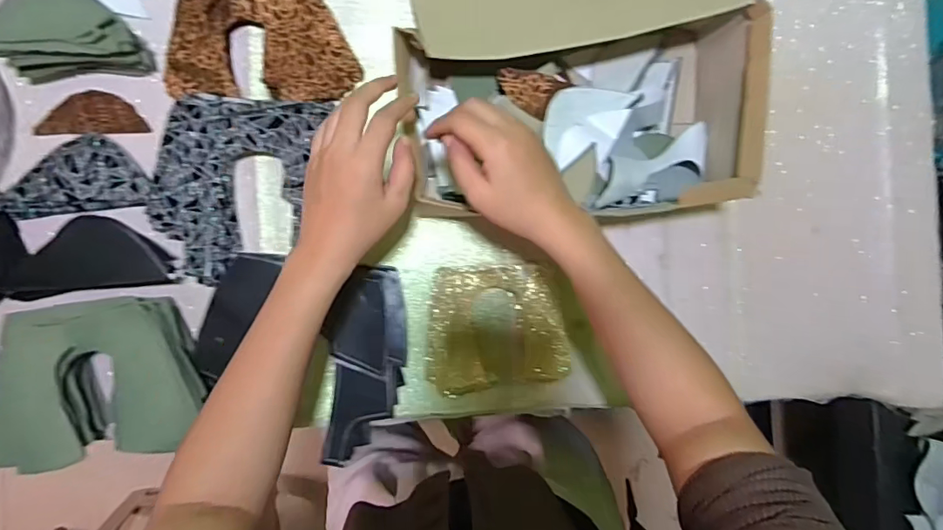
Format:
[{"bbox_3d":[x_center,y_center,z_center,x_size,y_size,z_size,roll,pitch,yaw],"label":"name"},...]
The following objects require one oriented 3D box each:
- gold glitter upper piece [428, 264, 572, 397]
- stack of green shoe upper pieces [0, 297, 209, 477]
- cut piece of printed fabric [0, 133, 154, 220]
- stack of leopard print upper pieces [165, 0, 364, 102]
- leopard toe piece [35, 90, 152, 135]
[{"bbox_3d":[0.029,0.067,0.549,0.150,0.009,0.132,-3,88,-7],"label":"gold glitter upper piece"},{"bbox_3d":[-0.357,0.108,0.480,0.185,0.048,0.147,-11,90,-7],"label":"stack of green shoe upper pieces"},{"bbox_3d":[-0.394,-0.089,0.494,0.146,0.016,0.073,-7,89,-6],"label":"cut piece of printed fabric"},{"bbox_3d":[-0.214,-0.234,0.515,0.189,0.042,0.133,-2,89,-6],"label":"stack of leopard print upper pieces"},{"bbox_3d":[-0.388,-0.155,0.517,0.101,0.009,0.044,-2,89,-5],"label":"leopard toe piece"}]

